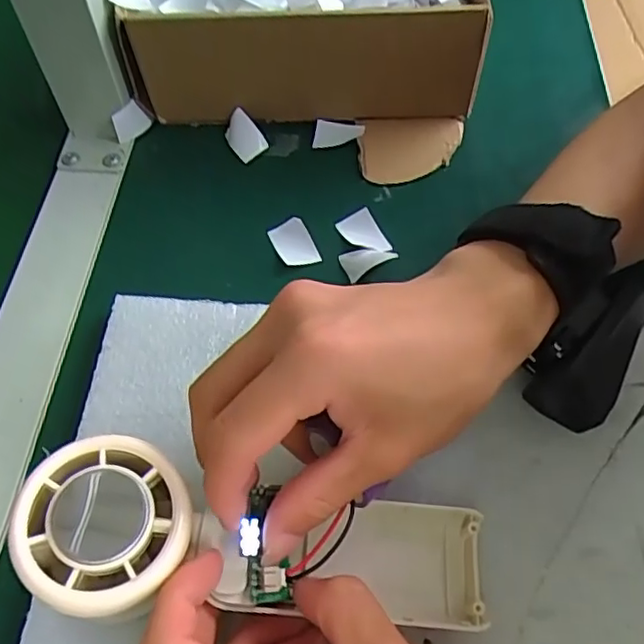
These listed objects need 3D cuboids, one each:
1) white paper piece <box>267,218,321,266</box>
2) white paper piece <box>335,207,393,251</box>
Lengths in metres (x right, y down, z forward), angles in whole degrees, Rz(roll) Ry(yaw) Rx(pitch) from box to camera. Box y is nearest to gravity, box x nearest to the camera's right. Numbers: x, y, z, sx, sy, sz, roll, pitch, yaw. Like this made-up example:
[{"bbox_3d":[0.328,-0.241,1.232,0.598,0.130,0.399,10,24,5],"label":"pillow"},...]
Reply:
[{"bbox_3d":[-0.015,-0.043,0.331,0.020,0.005,0.030,-22,63,-10],"label":"white paper piece"},{"bbox_3d":[0.023,-0.049,0.332,0.019,0.004,0.030,-25,61,-13],"label":"white paper piece"}]

